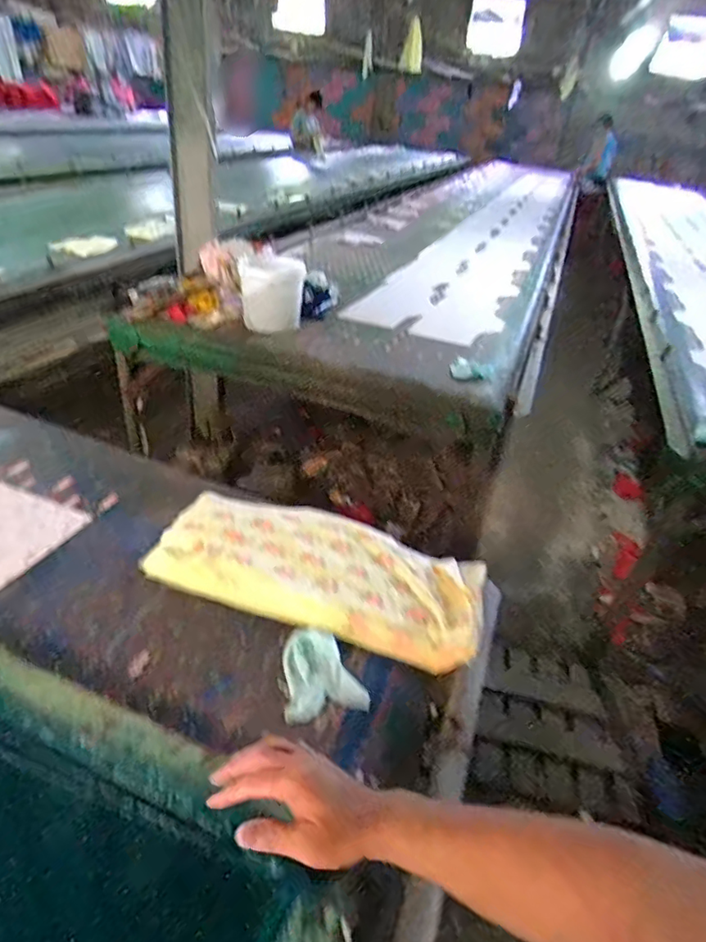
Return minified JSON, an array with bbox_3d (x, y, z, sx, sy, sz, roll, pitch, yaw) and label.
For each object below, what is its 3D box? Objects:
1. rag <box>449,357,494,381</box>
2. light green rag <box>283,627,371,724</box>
[{"bbox_3d":[0.326,-0.279,1.541,0.124,0.060,0.026,9,29,34],"label":"rag"},{"bbox_3d":[-0.045,0.277,0.773,0.107,0.026,0.124,-3,34,-17],"label":"light green rag"}]

